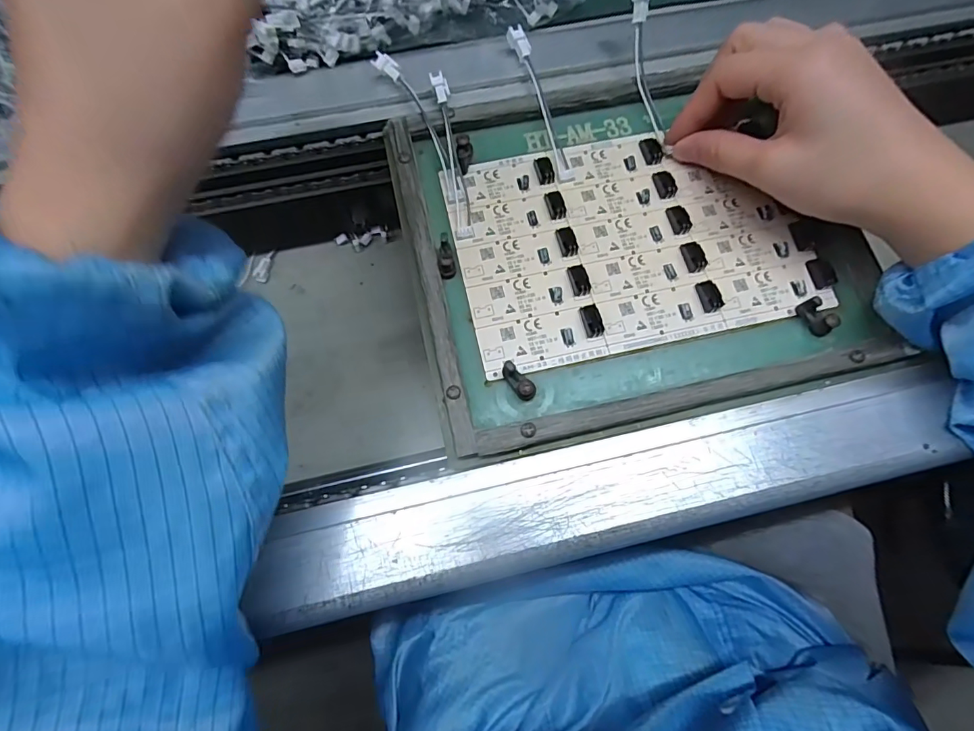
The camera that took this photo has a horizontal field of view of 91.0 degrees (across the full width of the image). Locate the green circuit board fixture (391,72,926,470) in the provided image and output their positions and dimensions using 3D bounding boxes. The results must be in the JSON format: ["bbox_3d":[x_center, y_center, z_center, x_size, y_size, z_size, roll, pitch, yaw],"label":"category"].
[{"bbox_3d":[0.078,-0.066,0.262,0.233,0.016,0.192,-12,74,-3],"label":"green circuit board fixture"}]

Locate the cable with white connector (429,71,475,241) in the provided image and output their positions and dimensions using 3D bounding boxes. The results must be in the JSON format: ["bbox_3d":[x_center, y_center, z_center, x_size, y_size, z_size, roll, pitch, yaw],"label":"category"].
[{"bbox_3d":[-0.019,-0.120,0.270,0.010,0.018,0.096,-9,74,-3],"label":"cable with white connector"}]

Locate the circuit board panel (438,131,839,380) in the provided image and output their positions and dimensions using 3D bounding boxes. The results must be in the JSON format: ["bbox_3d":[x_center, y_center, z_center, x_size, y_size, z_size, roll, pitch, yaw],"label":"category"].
[{"bbox_3d":[0.080,-0.073,0.266,0.190,0.007,0.126,-12,74,-4],"label":"circuit board panel"}]

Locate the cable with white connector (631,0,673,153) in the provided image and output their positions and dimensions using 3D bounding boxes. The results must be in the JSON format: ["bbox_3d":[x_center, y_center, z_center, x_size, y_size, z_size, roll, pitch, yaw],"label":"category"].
[{"bbox_3d":[0.096,-0.170,0.278,0.009,0.021,0.091,-15,103,-4],"label":"cable with white connector"}]

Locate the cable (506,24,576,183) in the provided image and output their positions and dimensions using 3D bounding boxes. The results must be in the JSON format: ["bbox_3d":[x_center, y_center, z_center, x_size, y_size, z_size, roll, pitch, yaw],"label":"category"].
[{"bbox_3d":[0.032,-0.155,0.280,0.011,0.019,0.096,-19,74,-5],"label":"cable"}]

